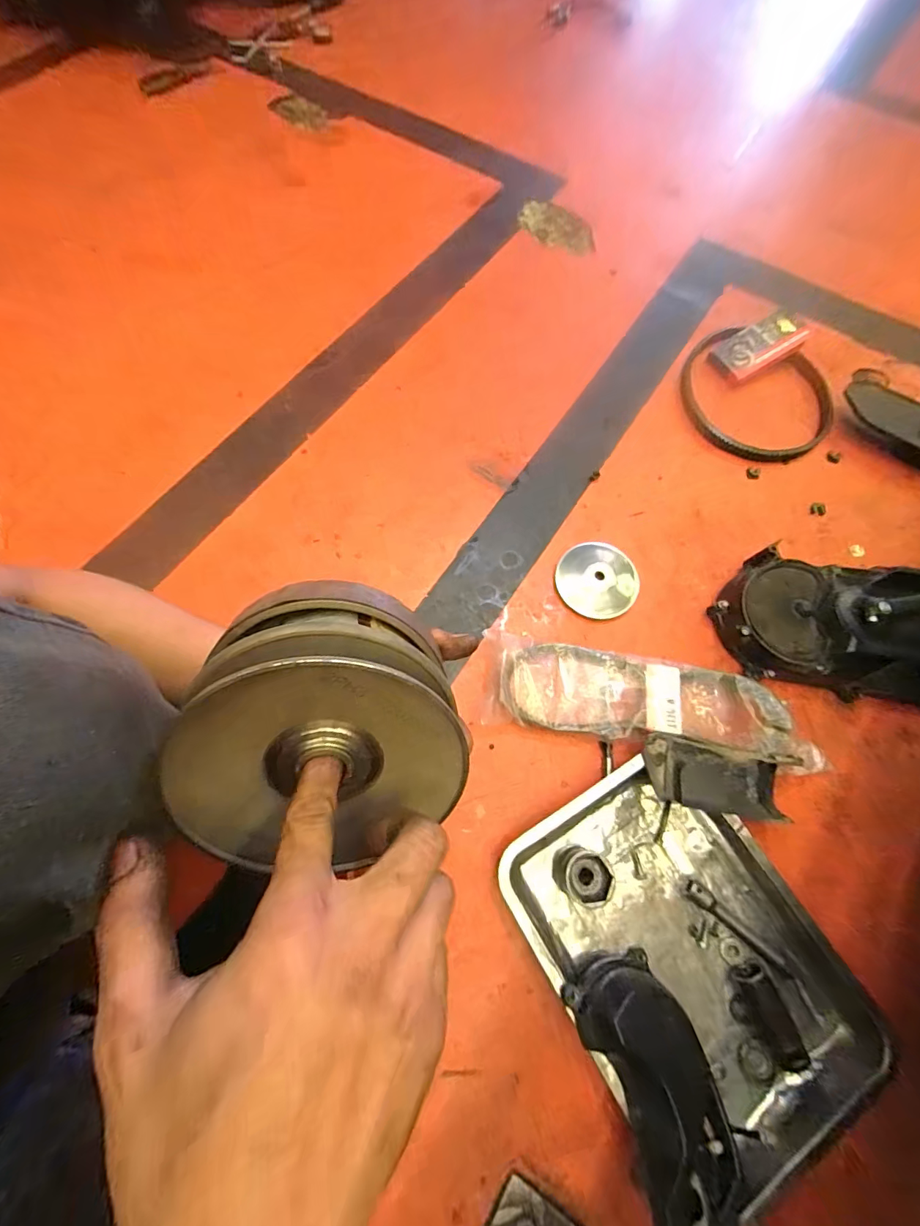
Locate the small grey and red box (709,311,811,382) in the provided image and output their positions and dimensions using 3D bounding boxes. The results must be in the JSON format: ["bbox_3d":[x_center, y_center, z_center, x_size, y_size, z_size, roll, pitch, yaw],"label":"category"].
[{"bbox_3d":[0.517,-0.458,0.765,0.150,0.024,0.087,-30,81,7],"label":"small grey and red box"}]

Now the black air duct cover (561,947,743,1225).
[{"bbox_3d":[0.172,0.426,0.397,0.107,0.095,0.179,-13,70,-7],"label":"black air duct cover"}]

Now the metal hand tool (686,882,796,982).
[{"bbox_3d":[0.299,0.339,0.469,0.133,0.017,0.018,40,73,12],"label":"metal hand tool"}]

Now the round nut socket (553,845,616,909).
[{"bbox_3d":[0.132,0.281,0.476,0.051,0.048,0.051,1,69,-2],"label":"round nut socket"}]

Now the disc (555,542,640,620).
[{"bbox_3d":[0.189,-0.047,0.612,0.104,0.024,0.108,1,69,-2],"label":"disc"}]

